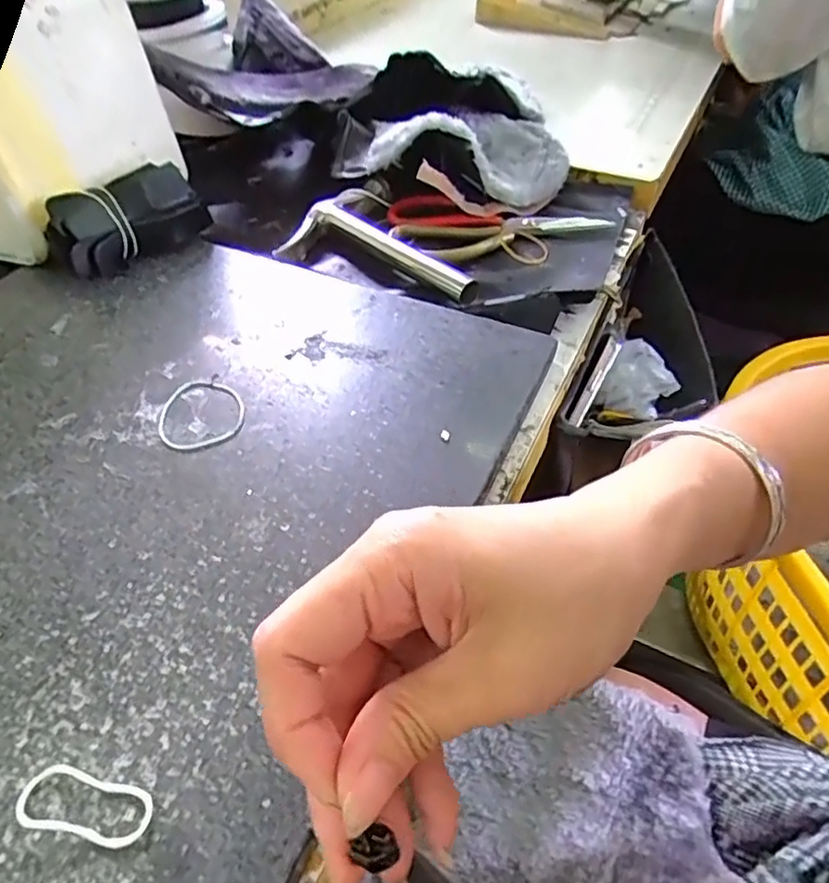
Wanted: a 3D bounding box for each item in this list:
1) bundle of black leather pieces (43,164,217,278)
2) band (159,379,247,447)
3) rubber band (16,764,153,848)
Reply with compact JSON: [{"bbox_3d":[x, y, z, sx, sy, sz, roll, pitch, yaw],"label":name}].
[{"bbox_3d":[-0.214,-0.166,0.487,0.050,0.052,0.119,28,52,25],"label":"bundle of black leather pieces"},{"bbox_3d":[-0.125,-0.018,0.377,0.048,0.004,0.057,-5,46,-5],"label":"band"},{"bbox_3d":[-0.122,0.134,0.235,0.050,0.006,0.022,11,47,11],"label":"rubber band"}]

